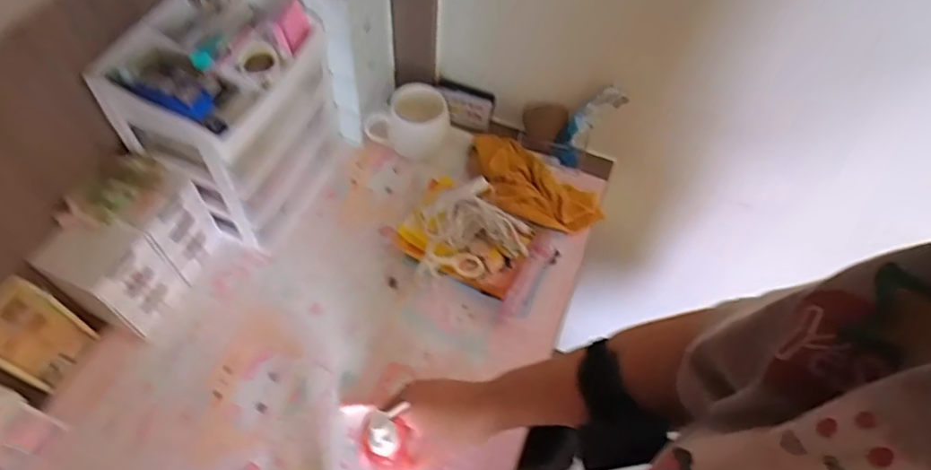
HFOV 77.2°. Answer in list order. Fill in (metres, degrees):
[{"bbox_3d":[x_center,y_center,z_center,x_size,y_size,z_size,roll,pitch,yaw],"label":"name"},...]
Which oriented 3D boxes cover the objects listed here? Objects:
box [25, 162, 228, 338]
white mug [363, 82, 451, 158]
[{"bbox_3d":[-0.390,0.009,0.688,0.099,0.135,0.162,22,59,9],"label":"box"},{"bbox_3d":[-0.082,-0.165,0.863,0.116,0.081,0.080,13,58,4],"label":"white mug"}]

